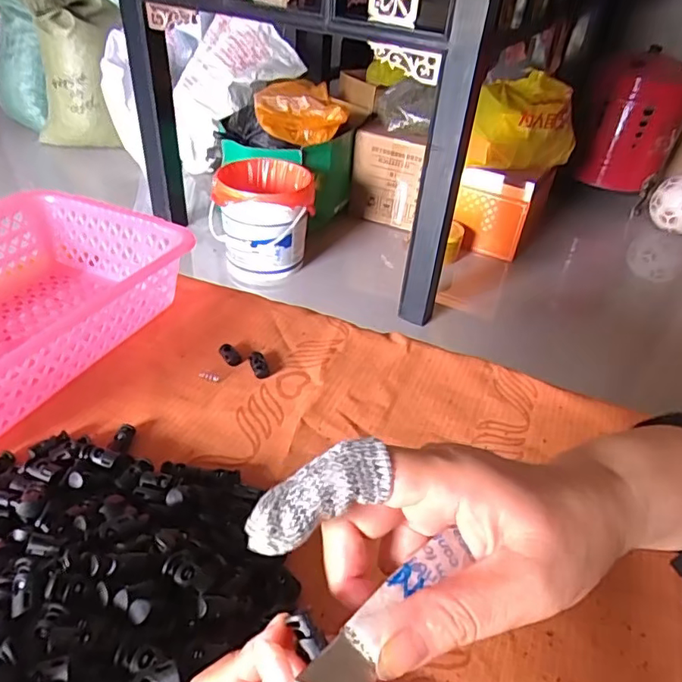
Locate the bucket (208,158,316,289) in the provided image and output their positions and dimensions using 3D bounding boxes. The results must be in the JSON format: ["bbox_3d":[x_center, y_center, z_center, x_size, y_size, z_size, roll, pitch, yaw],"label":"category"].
[{"bbox_3d":[-0.230,-0.343,1.543,0.288,0.291,0.241,-2,39,-10],"label":"bucket"}]

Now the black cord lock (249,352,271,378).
[{"bbox_3d":[-0.073,0.020,0.472,0.014,0.008,0.029,-15,55,-24],"label":"black cord lock"}]

